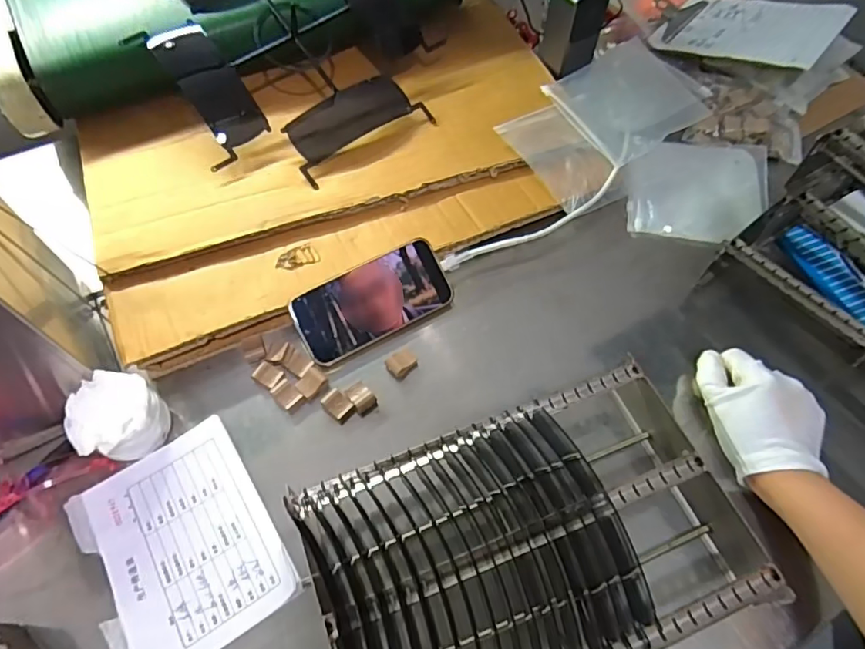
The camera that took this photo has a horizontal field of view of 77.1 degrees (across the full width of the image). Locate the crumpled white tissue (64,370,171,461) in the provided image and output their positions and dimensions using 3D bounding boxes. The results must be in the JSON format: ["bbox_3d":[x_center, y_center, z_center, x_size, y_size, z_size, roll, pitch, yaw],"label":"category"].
[{"bbox_3d":[-0.271,0.080,0.473,0.067,0.052,0.069,36,68,16],"label":"crumpled white tissue"}]

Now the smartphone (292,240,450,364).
[{"bbox_3d":[-0.058,-0.023,0.544,0.155,0.006,0.077,-28,92,-13],"label":"smartphone"}]

